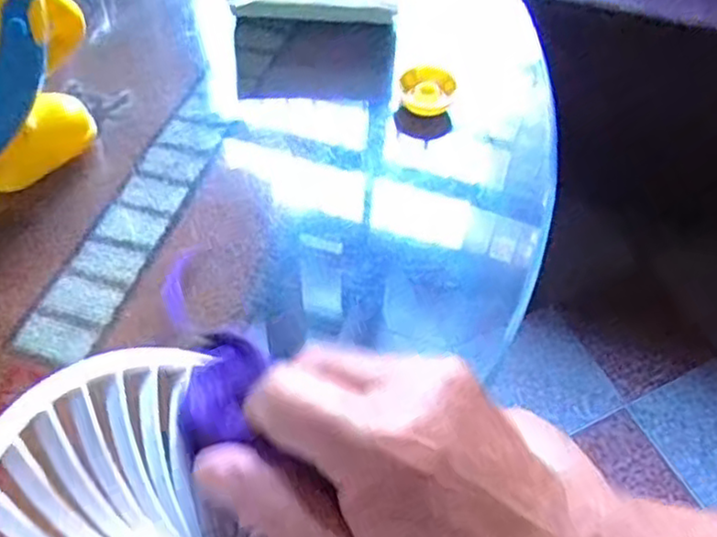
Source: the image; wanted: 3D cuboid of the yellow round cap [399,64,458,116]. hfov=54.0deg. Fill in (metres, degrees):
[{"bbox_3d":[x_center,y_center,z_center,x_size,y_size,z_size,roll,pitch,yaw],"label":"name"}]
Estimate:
[{"bbox_3d":[0.046,-0.116,0.466,0.036,0.017,0.034,0,85,-2],"label":"yellow round cap"}]

